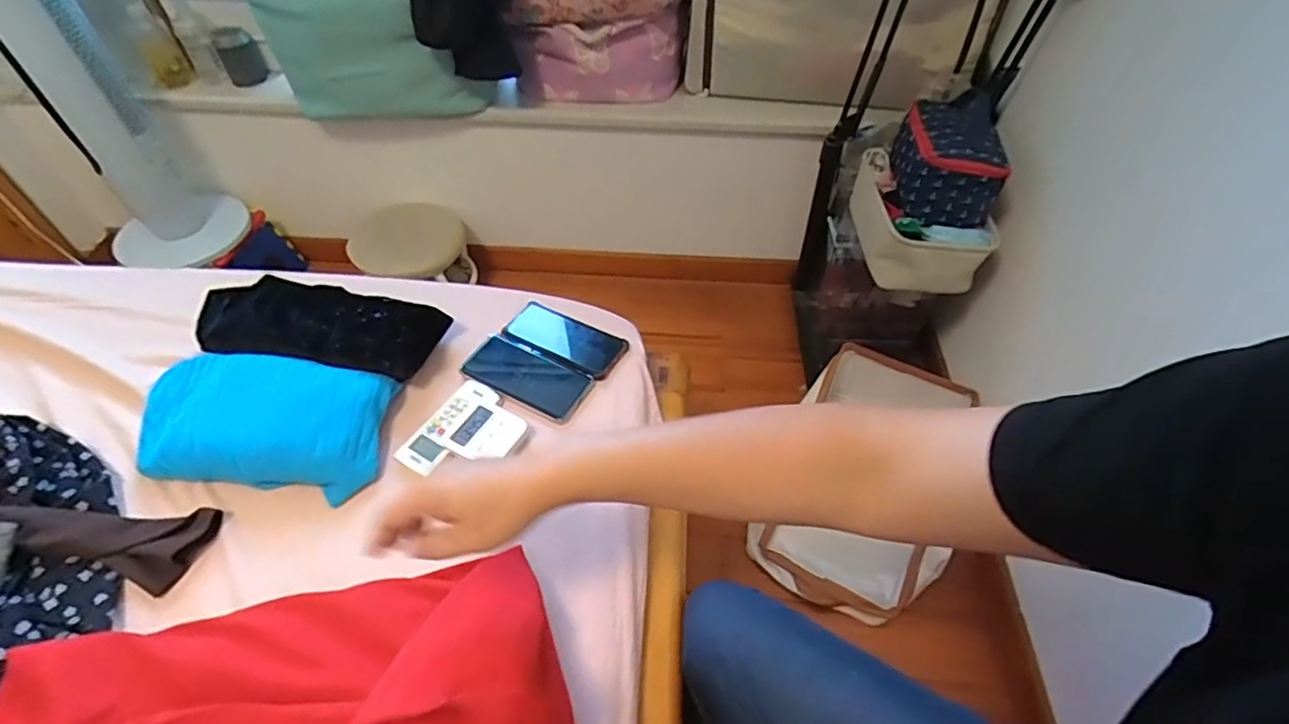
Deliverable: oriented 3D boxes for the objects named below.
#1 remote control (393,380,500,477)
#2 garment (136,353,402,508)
[{"bbox_3d":[-0.235,0.078,0.737,0.055,0.020,0.129,28,56,21],"label":"remote control"},{"bbox_3d":[-0.456,0.068,0.727,0.305,0.040,0.157,7,51,6],"label":"garment"}]

